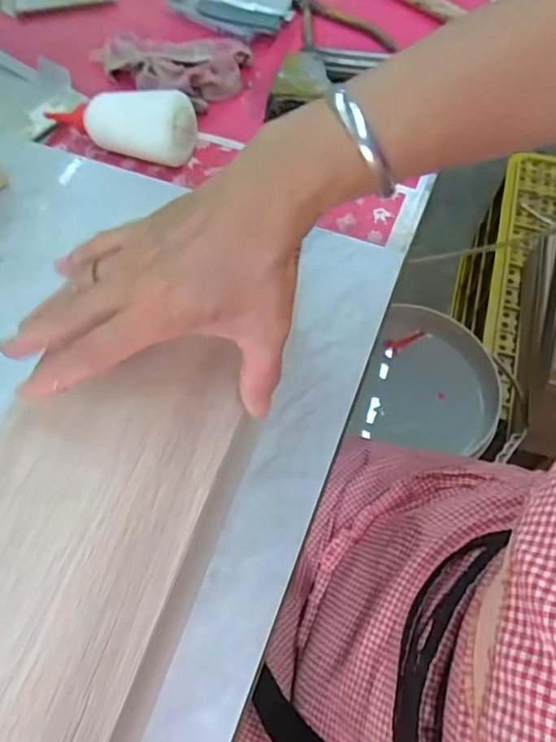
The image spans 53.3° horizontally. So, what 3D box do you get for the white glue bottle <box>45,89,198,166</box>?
[{"bbox_3d":[-0.157,-0.250,0.541,0.161,0.055,0.059,23,64,11],"label":"white glue bottle"}]

